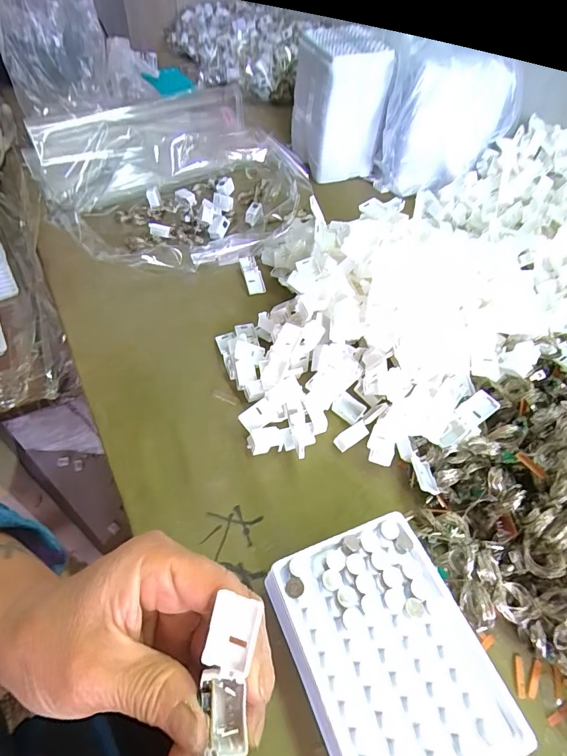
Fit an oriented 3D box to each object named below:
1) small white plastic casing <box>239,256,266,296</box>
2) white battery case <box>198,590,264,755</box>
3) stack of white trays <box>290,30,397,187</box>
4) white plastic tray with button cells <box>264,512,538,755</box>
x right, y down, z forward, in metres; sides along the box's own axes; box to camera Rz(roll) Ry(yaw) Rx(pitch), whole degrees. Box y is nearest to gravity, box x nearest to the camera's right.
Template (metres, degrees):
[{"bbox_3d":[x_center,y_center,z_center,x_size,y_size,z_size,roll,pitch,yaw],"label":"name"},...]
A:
[{"bbox_3d":[-0.037,-0.120,0.473,0.021,0.010,0.056,-11,52,-11],"label":"small white plastic casing"},{"bbox_3d":[-0.021,0.115,0.161,0.019,0.013,0.054,4,82,1],"label":"white battery case"},{"bbox_3d":[0.079,-0.405,0.623,0.093,0.174,0.139,-16,53,-18],"label":"stack of white trays"},{"bbox_3d":[0.059,0.158,0.237,0.100,0.034,0.128,-18,54,-16],"label":"white plastic tray with button cells"}]

